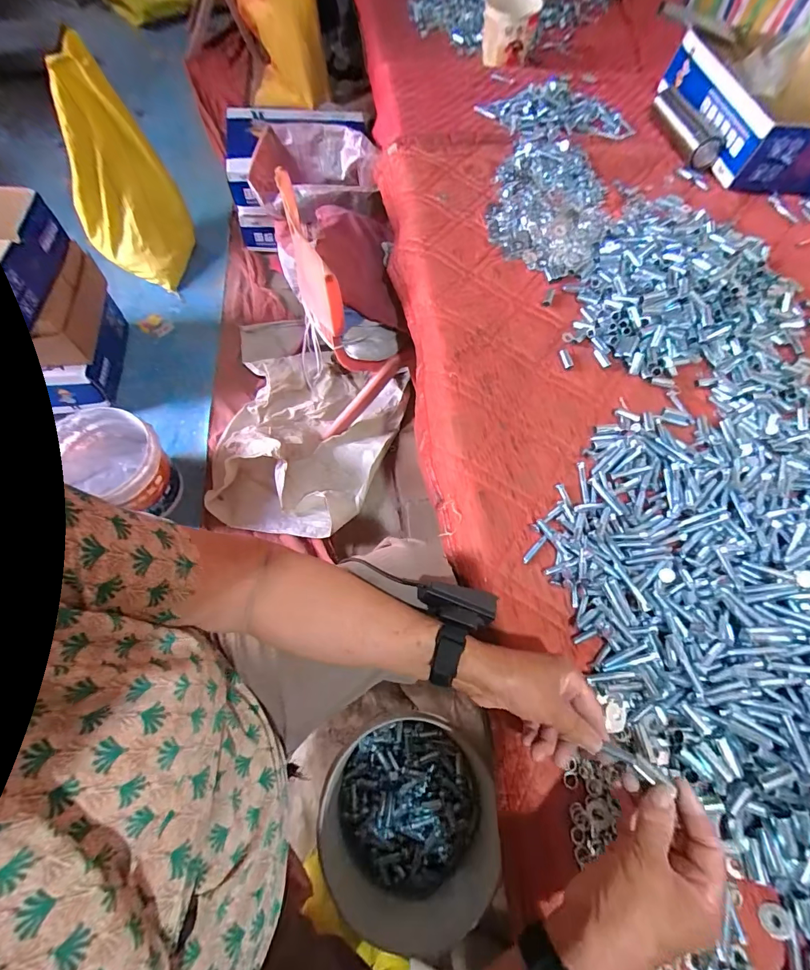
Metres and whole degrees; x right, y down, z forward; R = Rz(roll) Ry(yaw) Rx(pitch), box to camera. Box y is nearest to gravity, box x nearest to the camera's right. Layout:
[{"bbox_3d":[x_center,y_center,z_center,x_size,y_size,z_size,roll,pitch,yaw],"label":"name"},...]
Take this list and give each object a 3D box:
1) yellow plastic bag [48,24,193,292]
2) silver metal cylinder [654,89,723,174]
[{"bbox_3d":[-0.720,-0.781,1.061,0.142,0.427,0.228,19,66,4],"label":"yellow plastic bag"},{"bbox_3d":[0.616,-0.806,0.923,0.062,0.049,0.269,-6,67,-7],"label":"silver metal cylinder"}]

